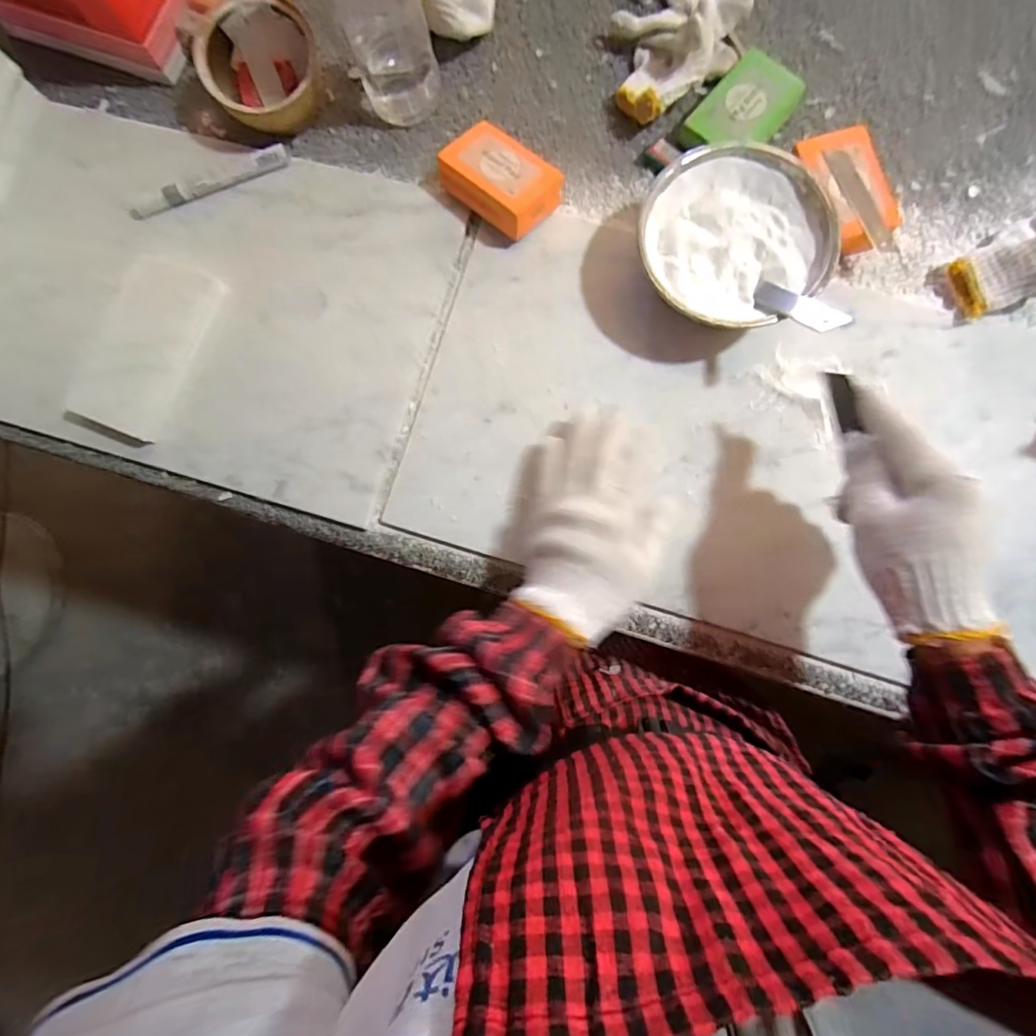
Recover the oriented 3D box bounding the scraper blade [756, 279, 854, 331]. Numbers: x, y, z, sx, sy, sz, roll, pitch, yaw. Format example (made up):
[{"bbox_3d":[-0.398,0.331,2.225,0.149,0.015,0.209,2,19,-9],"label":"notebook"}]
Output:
[{"bbox_3d":[0.206,-0.157,0.393,0.025,0.007,0.073,-41,56,-4],"label":"scraper blade"}]

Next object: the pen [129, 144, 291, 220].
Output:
[{"bbox_3d":[-0.276,-0.298,0.472,0.149,0.013,0.014,-22,82,-2],"label":"pen"}]

